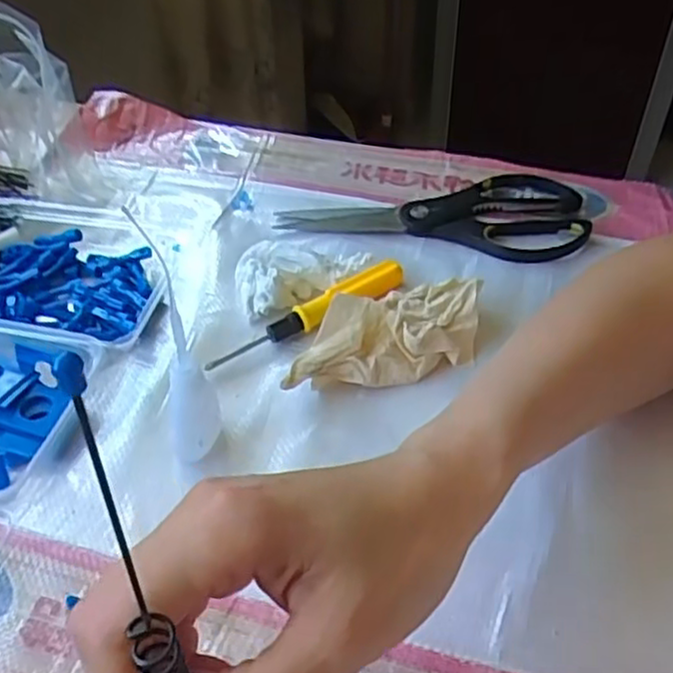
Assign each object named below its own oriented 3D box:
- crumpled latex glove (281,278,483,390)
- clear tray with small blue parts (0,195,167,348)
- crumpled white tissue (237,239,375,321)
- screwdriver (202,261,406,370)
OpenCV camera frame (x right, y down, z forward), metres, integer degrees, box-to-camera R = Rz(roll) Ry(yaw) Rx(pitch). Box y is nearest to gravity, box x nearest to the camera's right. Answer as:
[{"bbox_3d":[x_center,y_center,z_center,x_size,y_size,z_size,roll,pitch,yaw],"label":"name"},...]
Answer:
[{"bbox_3d":[0.026,-0.009,0.424,0.121,0.045,0.065,-13,47,-11],"label":"crumpled latex glove"},{"bbox_3d":[-0.200,-0.048,0.483,0.188,0.033,0.102,10,47,11],"label":"clear tray with small blue parts"},{"bbox_3d":[-0.026,-0.047,0.474,0.087,0.025,0.052,-21,49,-18],"label":"crumpled white tissue"},{"bbox_3d":[-0.017,-0.015,0.451,0.141,0.014,0.019,-26,50,-21],"label":"screwdriver"}]

